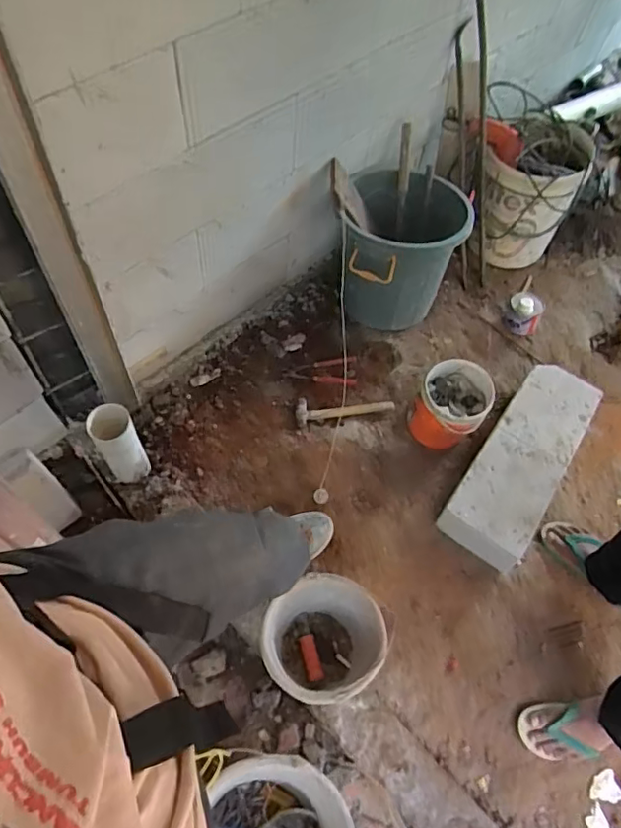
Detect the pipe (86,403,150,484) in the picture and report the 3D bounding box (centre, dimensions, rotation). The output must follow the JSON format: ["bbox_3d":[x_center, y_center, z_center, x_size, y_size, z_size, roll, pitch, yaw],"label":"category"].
[{"bbox_3d":[-0.450,0.075,1.354,0.093,0.235,0.087,2,61,-4],"label":"pipe"}]

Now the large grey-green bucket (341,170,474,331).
[{"bbox_3d":[0.259,-0.490,1.674,0.332,0.327,0.390,11,61,1],"label":"large grey-green bucket"}]

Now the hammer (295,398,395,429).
[{"bbox_3d":[0.092,-0.024,1.620,0.275,0.024,0.089,-9,62,-10],"label":"hammer"}]

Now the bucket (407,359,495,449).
[{"bbox_3d":[0.371,-0.017,1.528,0.180,0.189,0.217,35,64,14],"label":"bucket"}]

